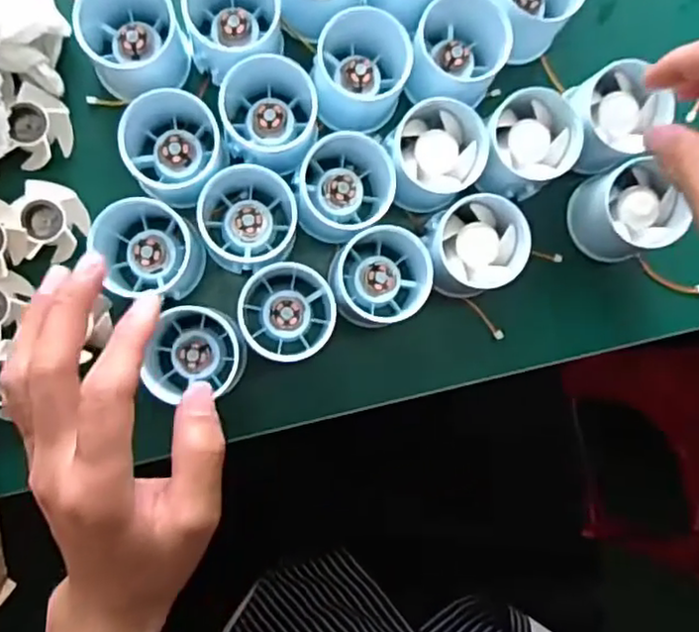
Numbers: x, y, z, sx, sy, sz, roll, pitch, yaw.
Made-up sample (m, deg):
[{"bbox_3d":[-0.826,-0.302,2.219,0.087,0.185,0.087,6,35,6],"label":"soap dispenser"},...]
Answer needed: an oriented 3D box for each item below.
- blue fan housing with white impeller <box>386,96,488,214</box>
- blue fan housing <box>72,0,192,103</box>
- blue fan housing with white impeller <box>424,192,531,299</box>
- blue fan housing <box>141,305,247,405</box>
[{"bbox_3d":[0.047,-0.090,0.384,0.051,0.048,0.049,0,88,-5],"label":"blue fan housing with white impeller"},{"bbox_3d":[-0.118,-0.154,0.364,0.053,0.044,0.056,1,84,-8],"label":"blue fan housing"},{"bbox_3d":[0.073,-0.039,0.391,0.051,0.050,0.062,-25,90,-6],"label":"blue fan housing with white impeller"},{"bbox_3d":[-0.086,0.022,0.371,0.052,0.035,0.052,0,88,-5],"label":"blue fan housing"}]

